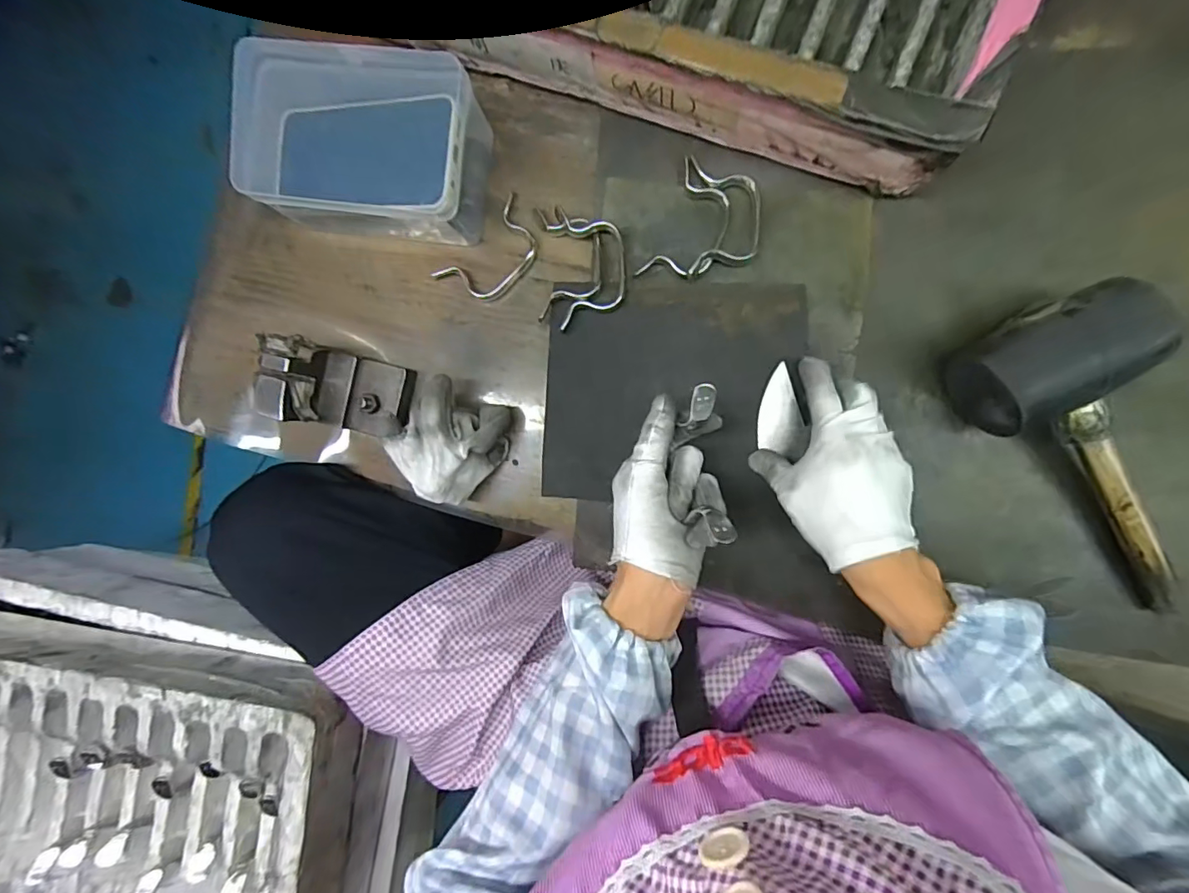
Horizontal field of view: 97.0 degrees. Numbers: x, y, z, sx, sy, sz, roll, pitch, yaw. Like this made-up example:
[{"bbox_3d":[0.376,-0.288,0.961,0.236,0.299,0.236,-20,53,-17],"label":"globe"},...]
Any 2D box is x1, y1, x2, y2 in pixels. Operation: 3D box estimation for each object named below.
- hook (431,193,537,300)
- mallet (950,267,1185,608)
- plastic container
[{"bbox_3d":[-0.085,-0.161,0.445,0.054,0.011,0.095,44,95,5],"label":"hook"},{"bbox_3d":[0.343,0.012,0.361,0.116,0.074,0.228,-23,87,6],"label":"mallet"},{"bbox_3d":[-0.181,-0.234,0.421,0.182,0.076,0.109,9,91,7],"label":"plastic container"}]

